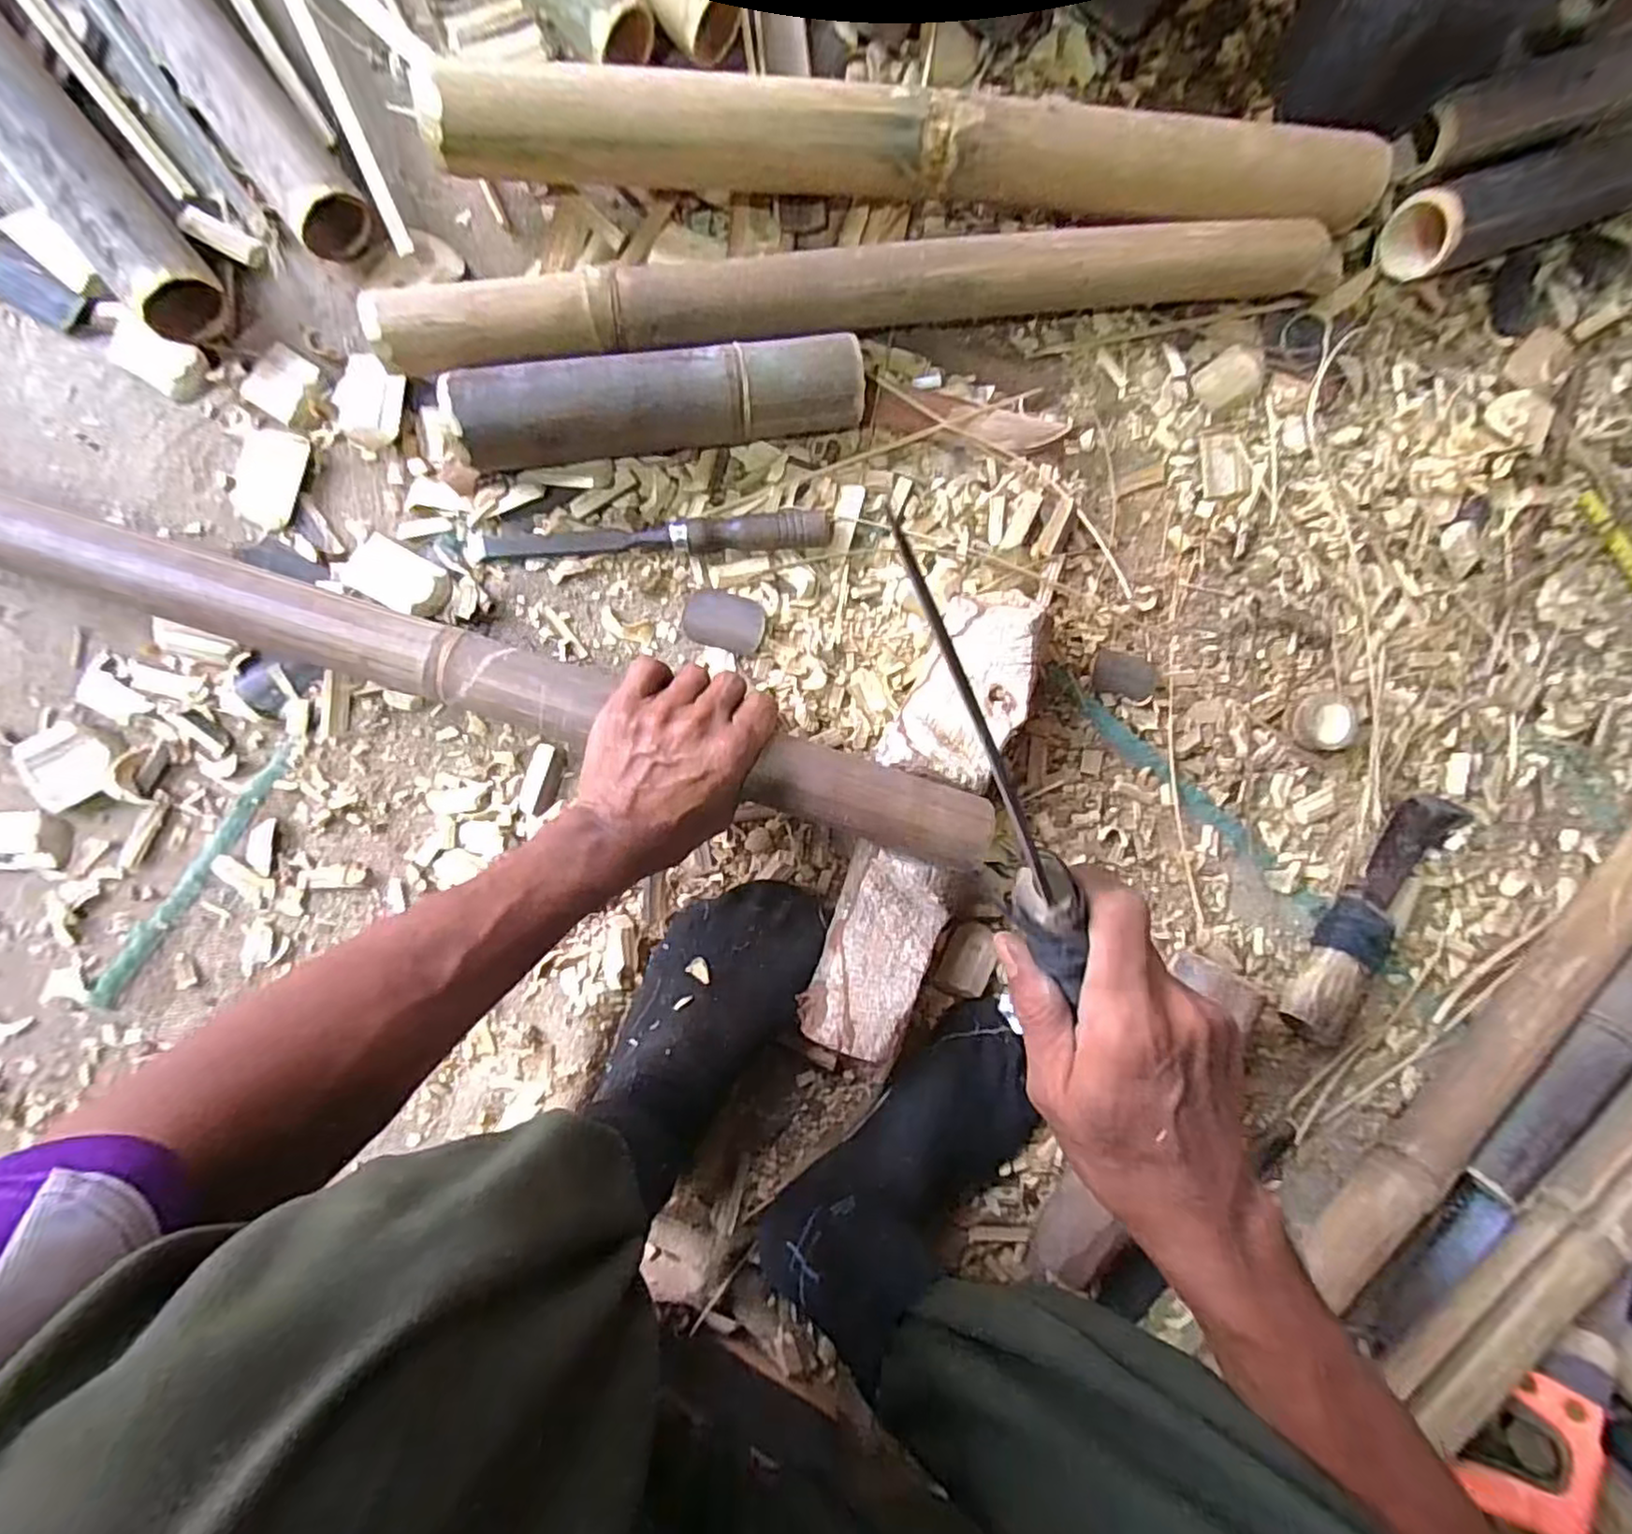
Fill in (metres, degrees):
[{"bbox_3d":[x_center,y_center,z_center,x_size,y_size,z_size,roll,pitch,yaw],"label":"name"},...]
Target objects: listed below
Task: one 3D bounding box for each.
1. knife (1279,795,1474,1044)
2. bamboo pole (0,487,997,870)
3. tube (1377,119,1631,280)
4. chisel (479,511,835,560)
[{"bbox_3d":[0.455,0.114,0.559,0.054,0.043,0.234,40,87,-7],"label":"knife"},{"bbox_3d":[-0.279,-0.079,0.421,0.814,0.038,0.047,18,90,-4],"label":"bamboo pole"},{"bbox_3d":[0.562,-0.446,0.543,0.241,0.063,0.060,-22,95,-6],"label":"tube"},{"bbox_3d":[-0.108,-0.158,0.482,0.242,0.026,0.024,-6,93,-7],"label":"chisel"}]

